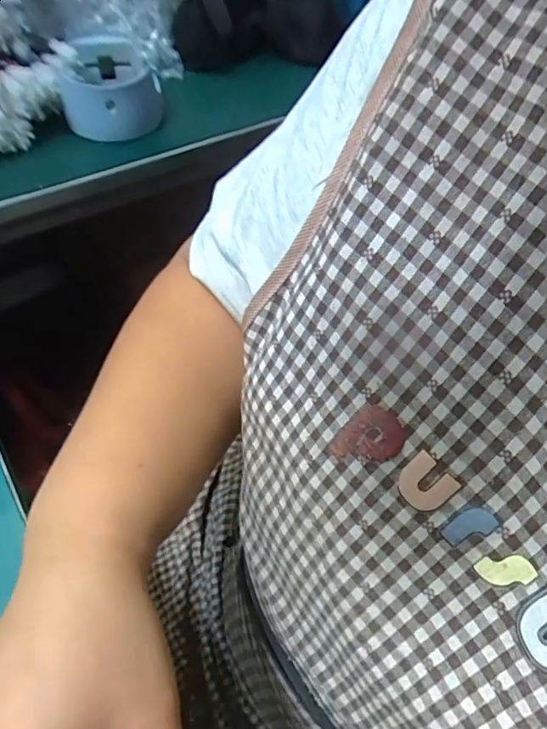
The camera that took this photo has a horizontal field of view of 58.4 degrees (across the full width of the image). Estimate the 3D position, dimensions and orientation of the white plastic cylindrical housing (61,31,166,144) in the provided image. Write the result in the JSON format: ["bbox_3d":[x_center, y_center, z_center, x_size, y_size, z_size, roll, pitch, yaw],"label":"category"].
[{"bbox_3d":[-0.182,-0.308,0.539,0.105,0.065,0.101,-2,59,3],"label":"white plastic cylindrical housing"}]

